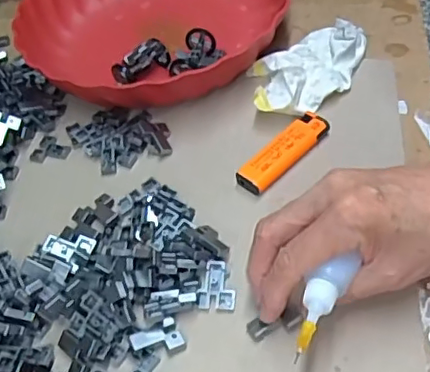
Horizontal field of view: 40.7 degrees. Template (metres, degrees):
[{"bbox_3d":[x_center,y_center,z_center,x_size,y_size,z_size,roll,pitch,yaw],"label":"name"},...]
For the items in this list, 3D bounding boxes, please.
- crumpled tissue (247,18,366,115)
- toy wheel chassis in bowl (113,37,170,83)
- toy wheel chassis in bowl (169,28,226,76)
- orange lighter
[{"bbox_3d":[0.078,-0.099,0.476,0.114,0.027,0.072,-20,51,-12],"label":"crumpled tissue"},{"bbox_3d":[-0.063,-0.107,0.501,0.054,0.030,0.020,-30,54,-20],"label":"toy wheel chassis in bowl"},{"bbox_3d":[-0.022,-0.114,0.503,0.038,0.020,0.054,27,57,25],"label":"toy wheel chassis in bowl"},{"bbox_3d":[0.049,-0.027,0.428,0.027,0.015,0.078,35,60,29],"label":"orange lighter"}]

